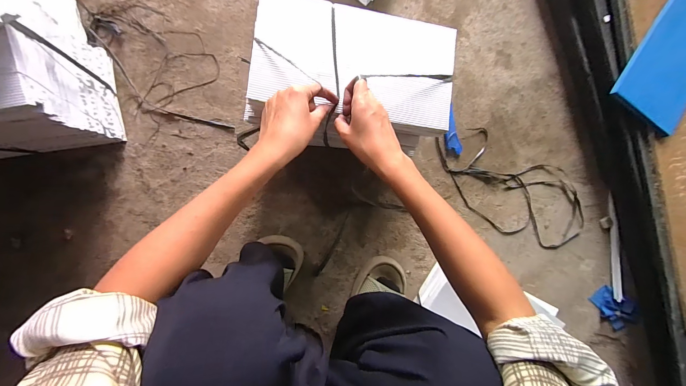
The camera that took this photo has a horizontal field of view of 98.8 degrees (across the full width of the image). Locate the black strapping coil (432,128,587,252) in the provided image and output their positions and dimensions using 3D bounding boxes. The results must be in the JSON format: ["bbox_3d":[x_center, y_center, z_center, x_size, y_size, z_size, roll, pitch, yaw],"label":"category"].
[{"bbox_3d":[0.375,-0.008,0.656,0.393,0.016,0.184,25,85,-7],"label":"black strapping coil"}]

